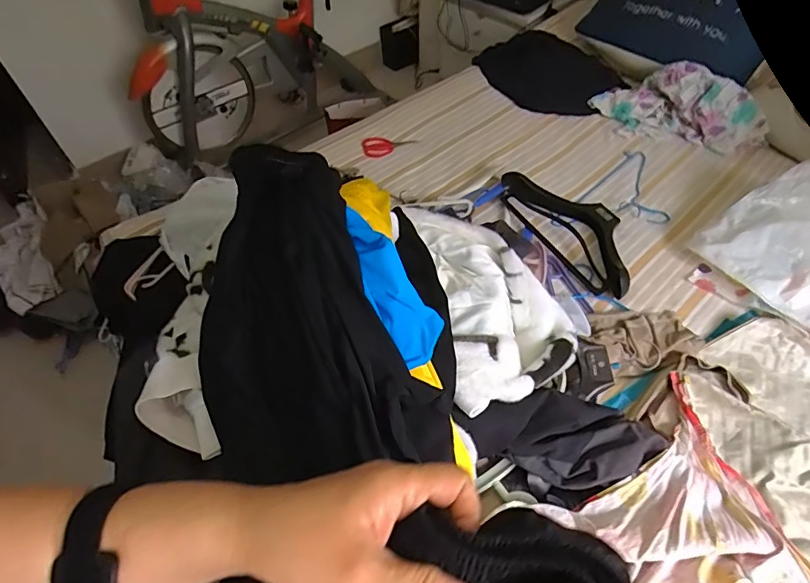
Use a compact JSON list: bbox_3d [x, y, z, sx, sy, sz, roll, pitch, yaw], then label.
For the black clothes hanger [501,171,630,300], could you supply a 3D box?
[{"bbox_3d":[0.418,-0.166,1.117,0.201,0.077,0.435,-21,54,-14],"label":"black clothes hanger"}]

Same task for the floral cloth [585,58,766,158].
[{"bbox_3d":[0.794,-0.534,1.365,0.438,0.144,0.214,37,62,27],"label":"floral cloth"}]

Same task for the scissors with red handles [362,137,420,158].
[{"bbox_3d":[-0.047,-0.440,1.394,0.160,0.022,0.072,-17,53,-10],"label":"scissors with red handles"}]

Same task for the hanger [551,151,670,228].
[{"bbox_3d":[0.581,-0.238,1.222,0.211,0.016,0.413,36,61,26],"label":"hanger"}]

